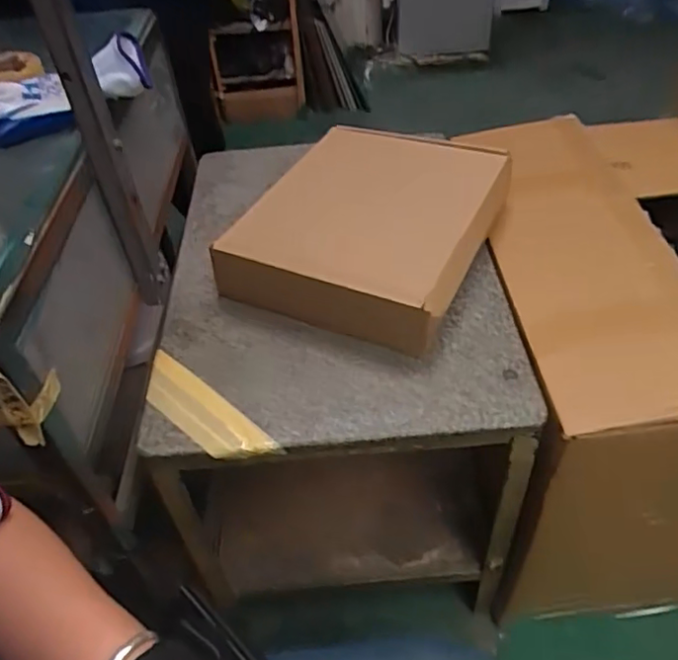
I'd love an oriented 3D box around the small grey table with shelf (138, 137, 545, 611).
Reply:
[{"bbox_3d":[-0.014,0.080,0.964,0.433,0.490,0.584,-8,45,-3],"label":"small grey table with shelf"}]

